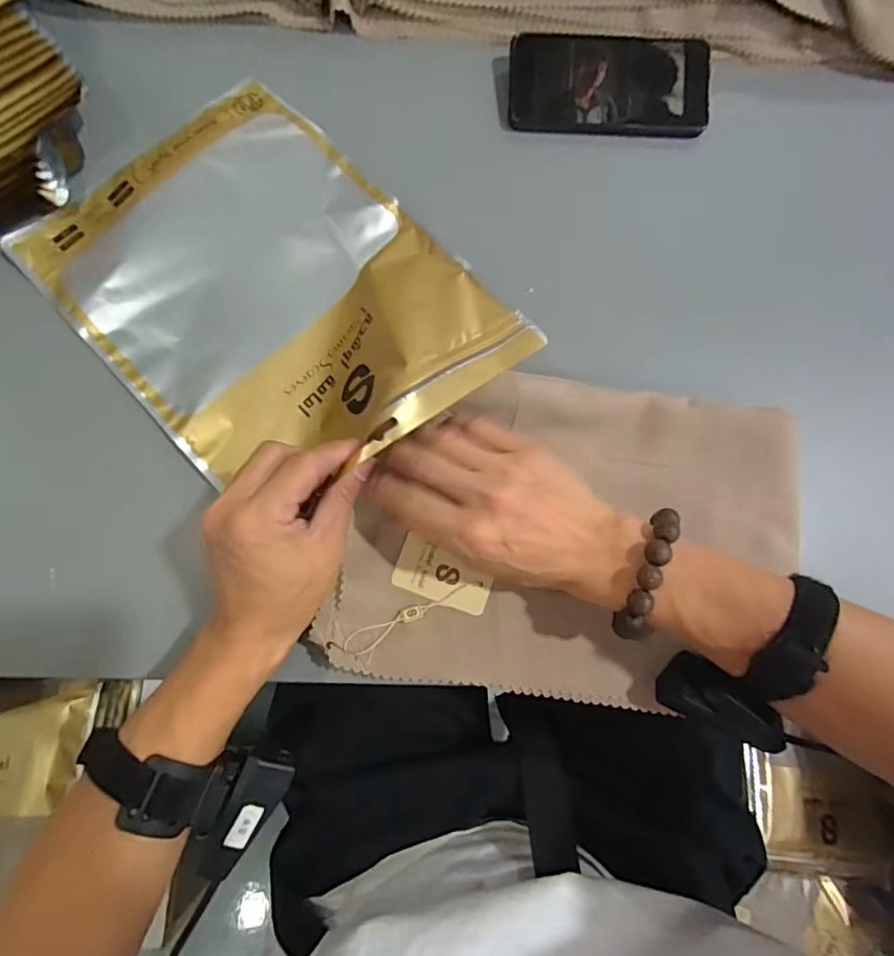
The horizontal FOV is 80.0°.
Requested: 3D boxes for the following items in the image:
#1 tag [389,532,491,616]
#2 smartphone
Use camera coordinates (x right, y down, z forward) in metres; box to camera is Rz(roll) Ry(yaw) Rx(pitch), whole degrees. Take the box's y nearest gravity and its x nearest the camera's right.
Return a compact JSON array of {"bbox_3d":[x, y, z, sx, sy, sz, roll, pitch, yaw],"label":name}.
[{"bbox_3d":[-0.002,0.065,0.357,0.065,0.004,0.035,21,79,3],"label":"tag"},{"bbox_3d":[0.134,-0.326,0.442,0.161,0.009,0.077,1,91,0],"label":"smartphone"}]

